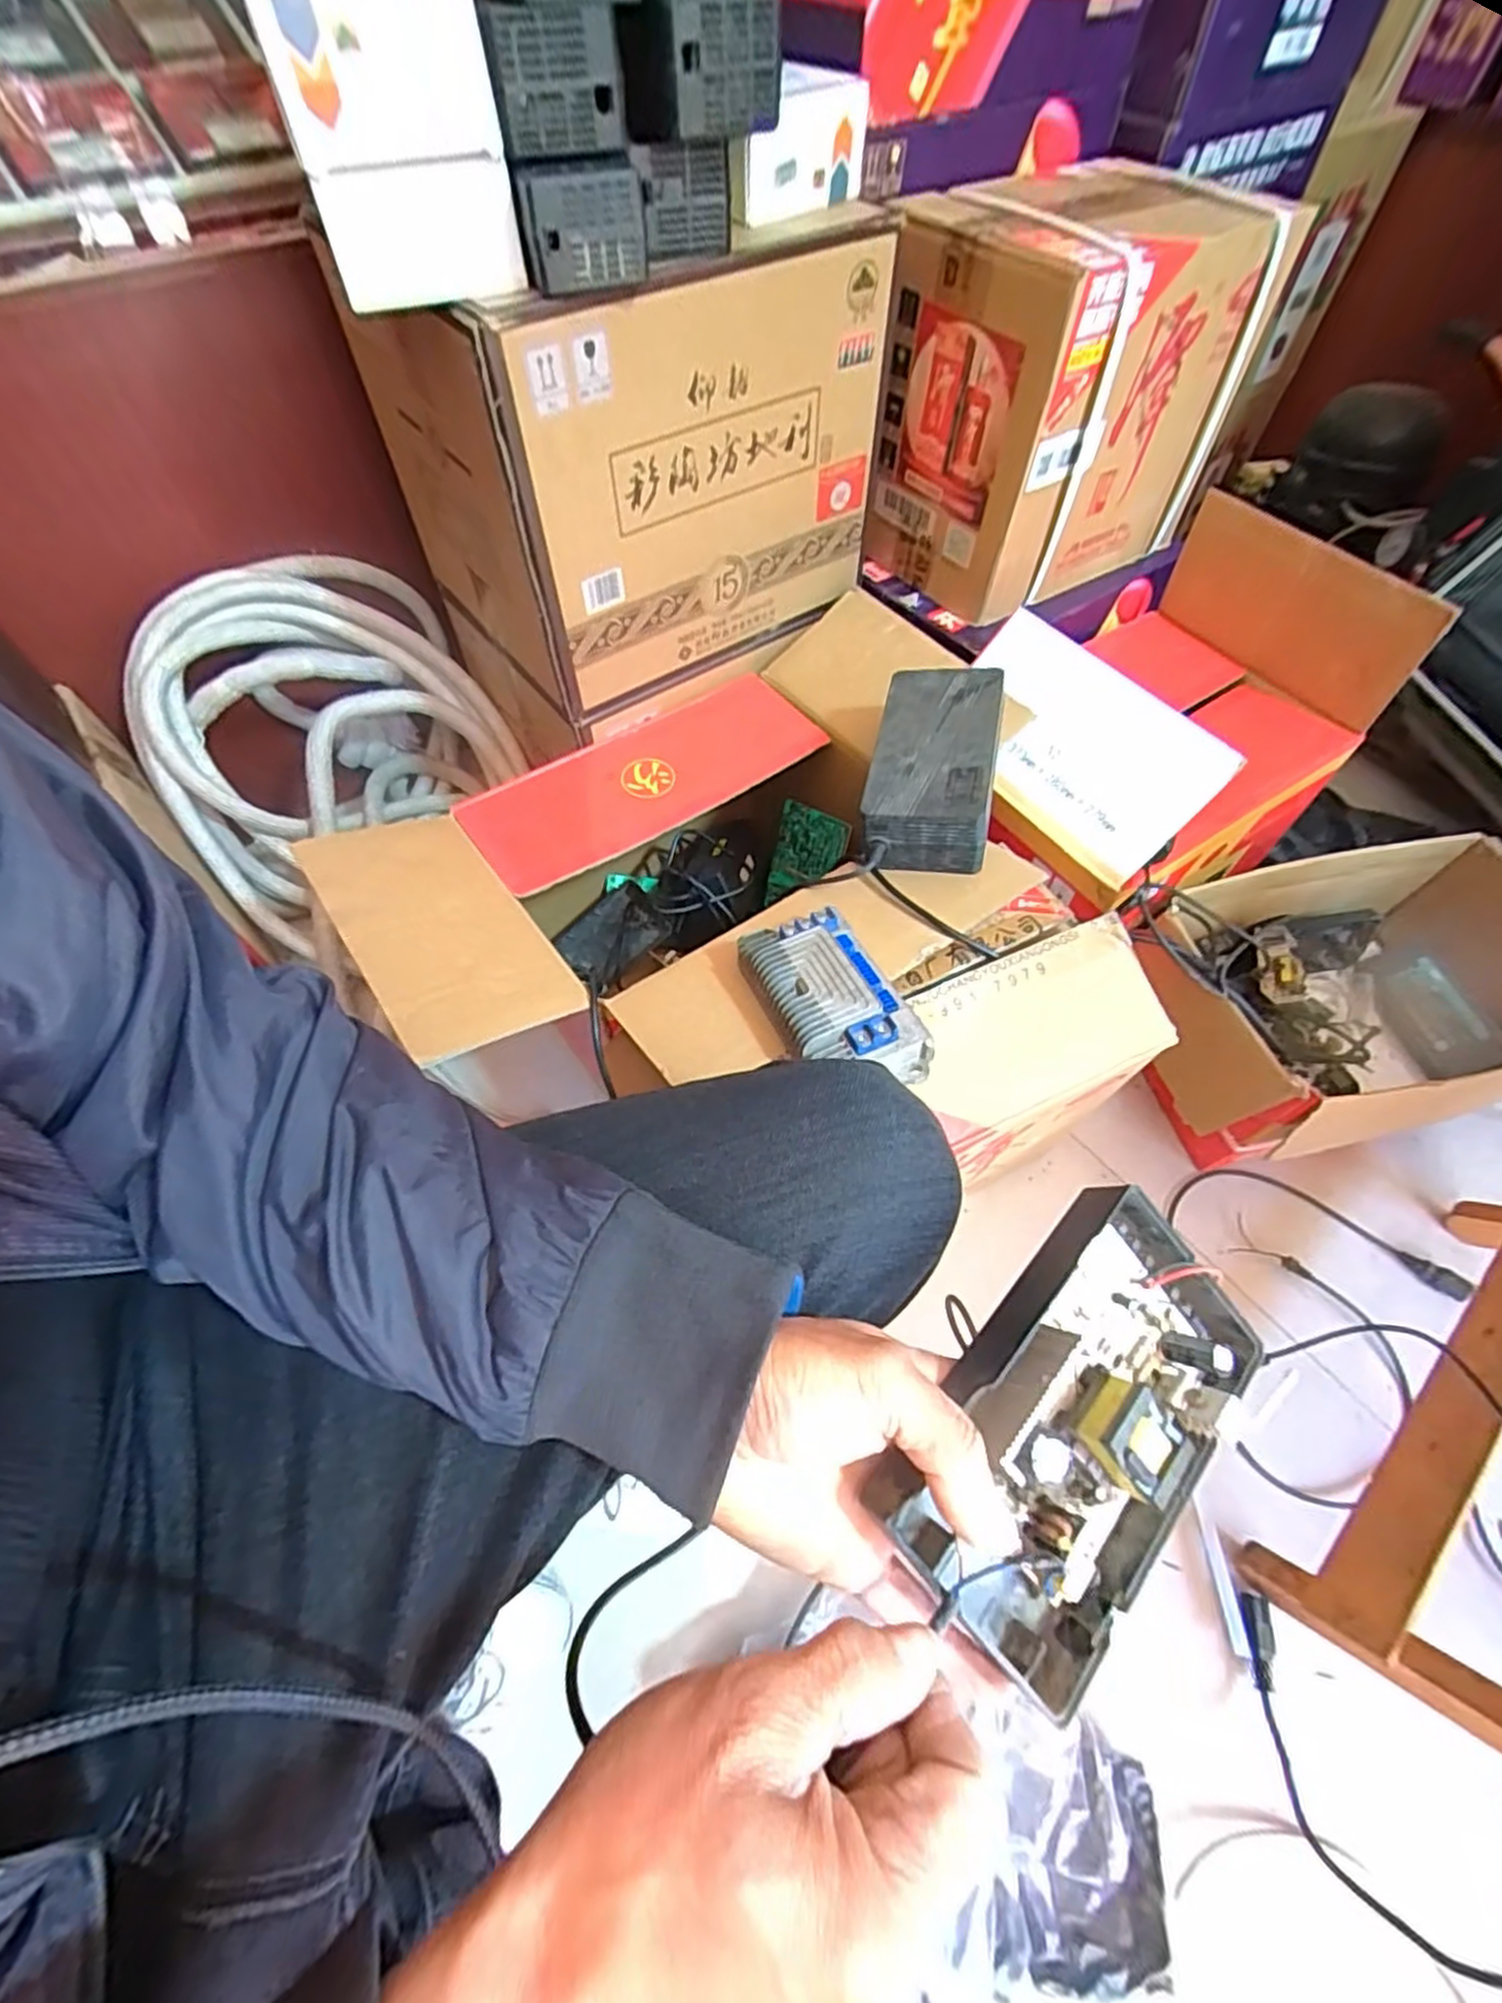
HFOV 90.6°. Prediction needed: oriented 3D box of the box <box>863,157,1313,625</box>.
[{"bbox_3d":[0.318,-0.629,0.777,0.332,0.291,0.208,-31,64,-17],"label":"box"}]

